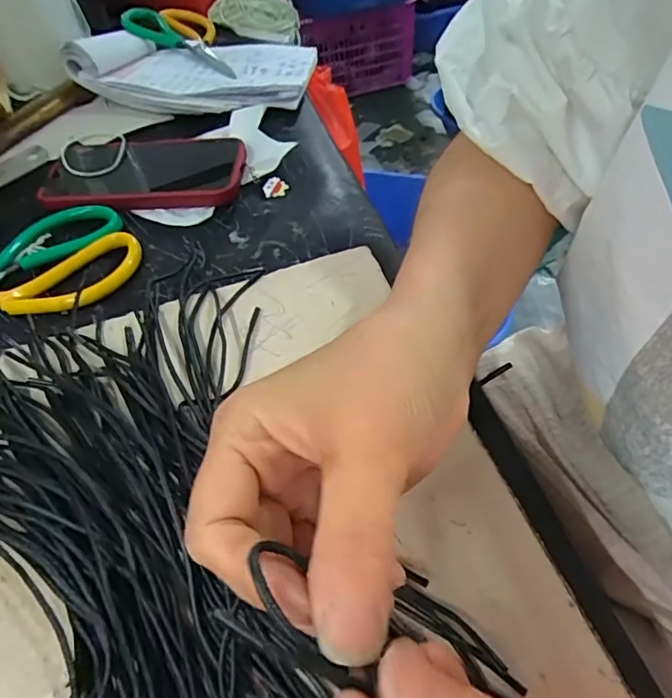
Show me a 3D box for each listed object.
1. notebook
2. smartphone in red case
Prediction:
[{"bbox_3d":[-0.139,-0.291,0.535,0.218,0.052,0.139,0,52,4],"label":"notebook"},{"bbox_3d":[-0.160,-0.152,0.458,0.161,0.015,0.087,-1,52,4],"label":"smartphone in red case"}]

